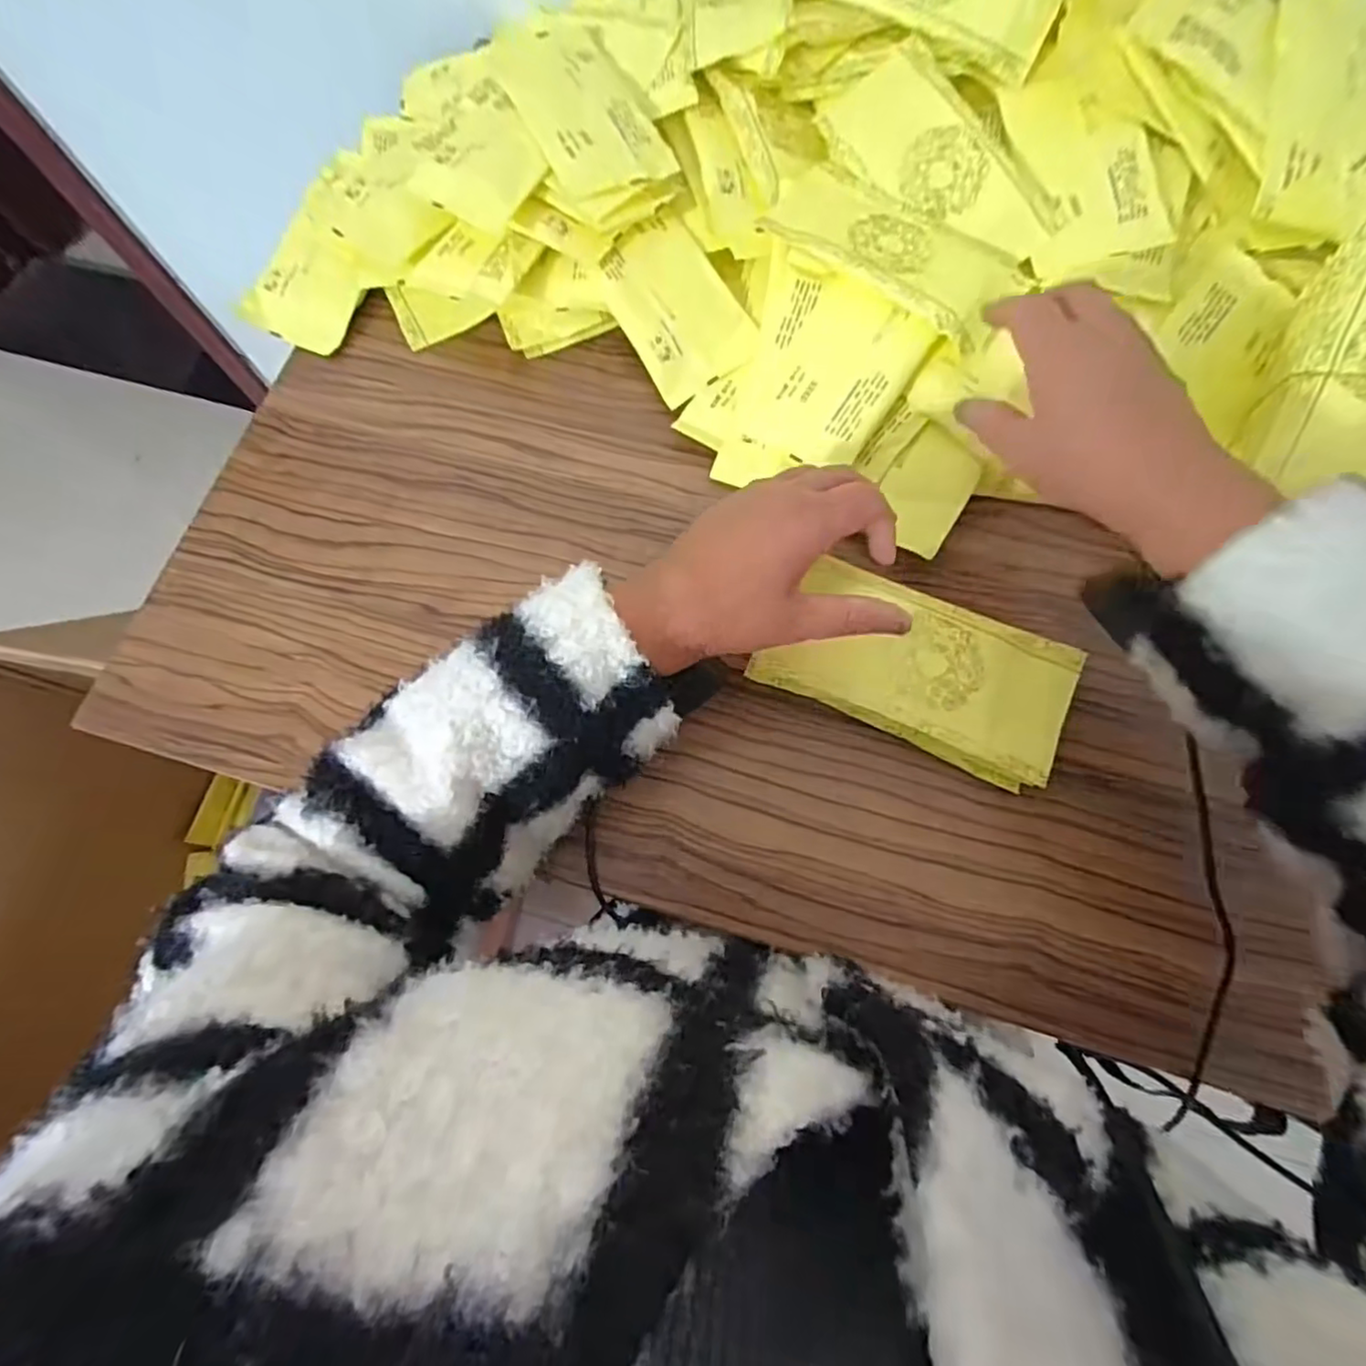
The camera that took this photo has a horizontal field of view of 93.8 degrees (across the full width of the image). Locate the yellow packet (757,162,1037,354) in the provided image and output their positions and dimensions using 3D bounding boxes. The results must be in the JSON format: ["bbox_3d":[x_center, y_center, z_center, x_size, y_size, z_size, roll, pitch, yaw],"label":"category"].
[{"bbox_3d":[0.141,-0.296,0.433,0.178,0.015,0.083,38,78,10],"label":"yellow packet"}]

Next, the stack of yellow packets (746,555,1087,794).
[{"bbox_3d":[0.140,-0.009,0.379,0.172,0.022,0.087,22,76,6],"label":"stack of yellow packets"}]

